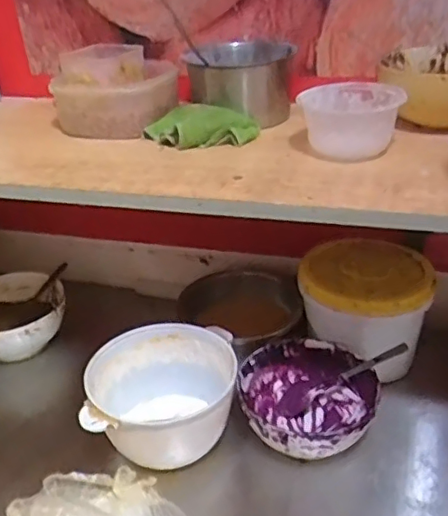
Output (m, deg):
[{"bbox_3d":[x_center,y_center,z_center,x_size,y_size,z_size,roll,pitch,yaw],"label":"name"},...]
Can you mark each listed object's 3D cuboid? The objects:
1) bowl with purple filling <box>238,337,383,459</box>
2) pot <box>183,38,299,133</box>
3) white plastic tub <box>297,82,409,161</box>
[{"bbox_3d":[0.108,0.199,0.776,0.171,0.095,0.181,-3,29,2],"label":"bowl with purple filling"},{"bbox_3d":[0.023,-0.238,0.802,0.141,0.087,0.130,-6,29,-4],"label":"pot"},{"bbox_3d":[0.141,-0.153,0.652,0.104,0.052,0.113,-7,30,-6],"label":"white plastic tub"}]

